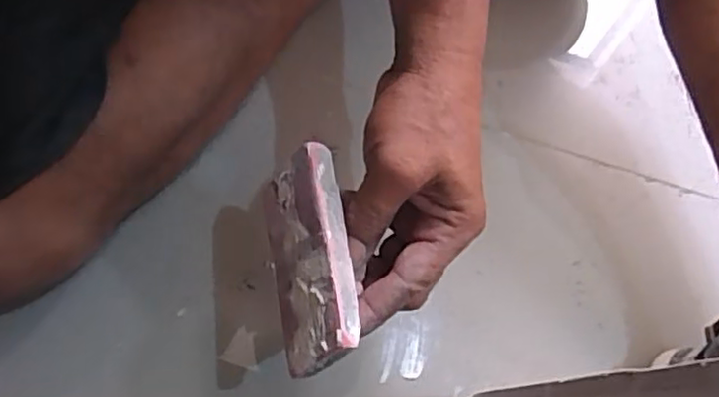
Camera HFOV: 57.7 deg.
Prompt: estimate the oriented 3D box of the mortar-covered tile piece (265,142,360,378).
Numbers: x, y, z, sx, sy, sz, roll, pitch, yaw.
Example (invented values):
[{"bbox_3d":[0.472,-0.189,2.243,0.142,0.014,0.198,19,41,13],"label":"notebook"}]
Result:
[{"bbox_3d":[-0.029,0.034,0.362,0.012,0.057,0.117,12,54,-37],"label":"mortar-covered tile piece"}]

